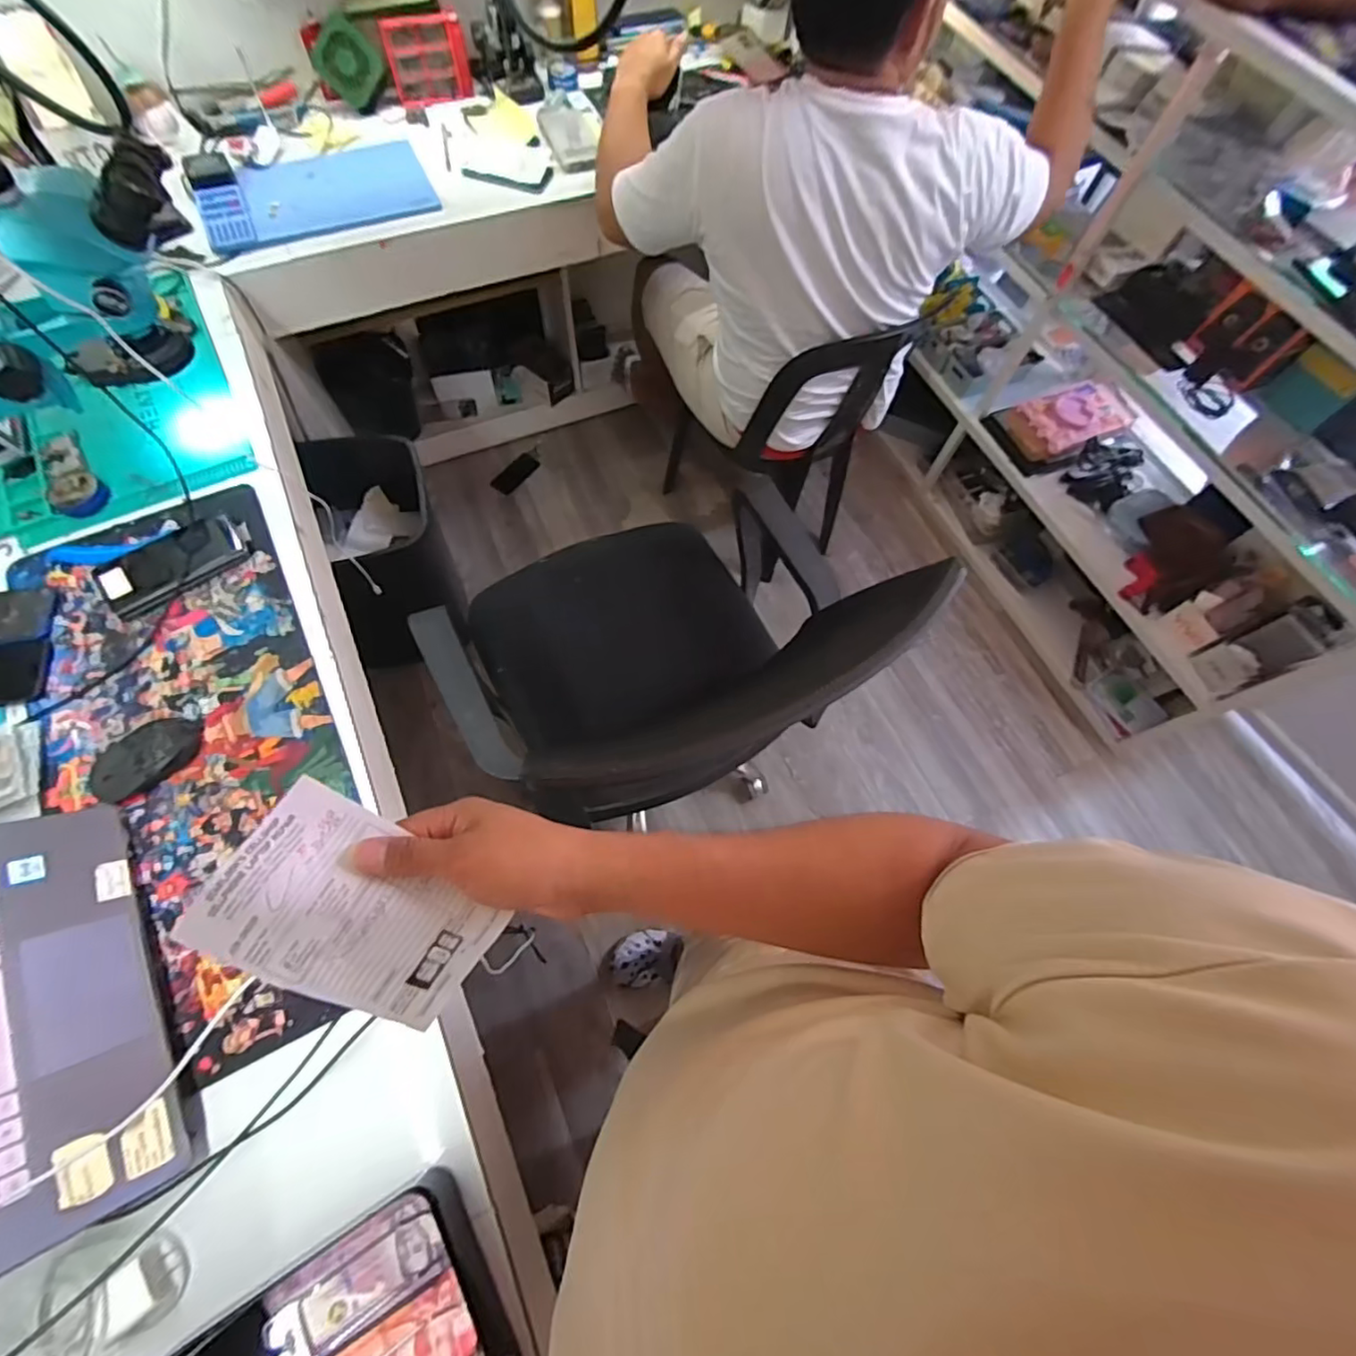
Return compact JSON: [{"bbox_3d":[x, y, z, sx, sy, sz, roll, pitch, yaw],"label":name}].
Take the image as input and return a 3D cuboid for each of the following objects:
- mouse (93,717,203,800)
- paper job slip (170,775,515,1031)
[{"bbox_3d":[-0.583,0.087,0.657,0.105,0.029,0.061,-40,75,-17],"label":"mouse"},{"bbox_3d":[-0.188,0.140,0.355,0.148,0.023,0.097,37,70,-16],"label":"paper job slip"}]

